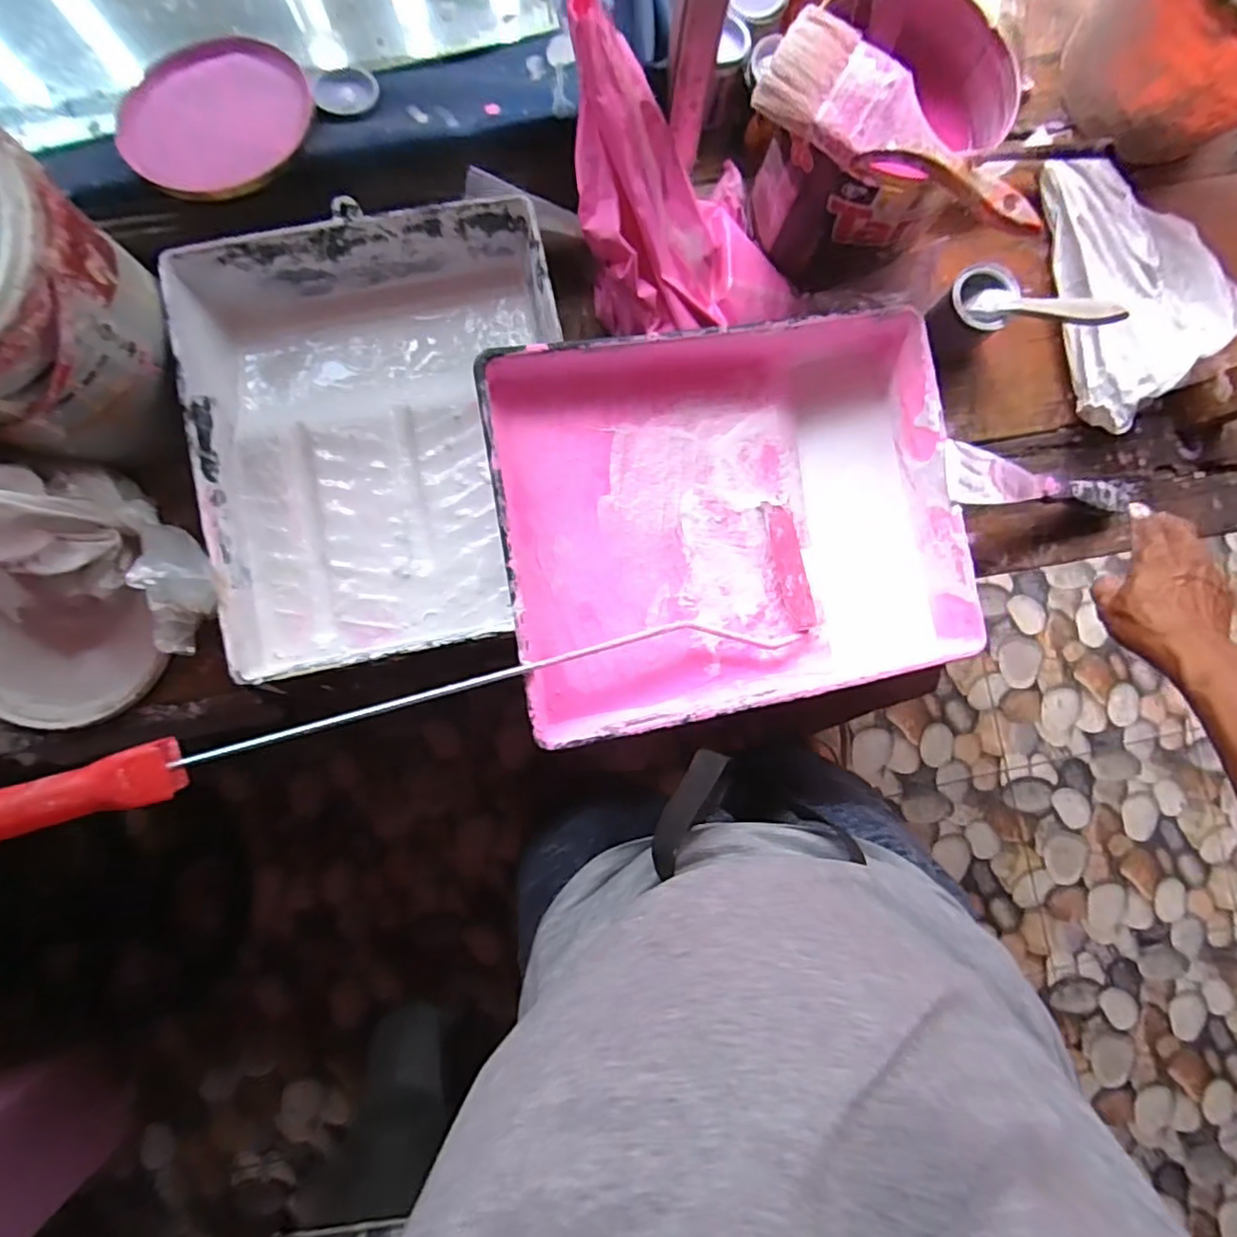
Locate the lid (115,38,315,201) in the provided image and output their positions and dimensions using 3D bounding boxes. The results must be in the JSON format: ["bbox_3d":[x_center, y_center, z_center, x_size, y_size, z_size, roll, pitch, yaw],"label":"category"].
[{"bbox_3d":[-0.317,-0.396,0.510,0.131,0.009,0.144,0,81,-1],"label":"lid"}]

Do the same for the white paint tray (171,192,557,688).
[{"bbox_3d":[-0.181,-0.145,0.535,0.291,0.074,0.344,-12,88,-2],"label":"white paint tray"}]

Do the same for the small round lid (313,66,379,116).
[{"bbox_3d":[-0.221,-0.429,0.524,0.045,0.011,0.046,0,88,-1],"label":"small round lid"}]

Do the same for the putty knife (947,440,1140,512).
[{"bbox_3d":[0.363,-0.112,0.545,0.229,0.010,0.045,2,88,-21],"label":"putty knife"}]

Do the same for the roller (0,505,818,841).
[{"bbox_3d":[-0.118,0.039,0.432,0.590,0.043,0.109,-16,88,-19],"label":"roller"}]

